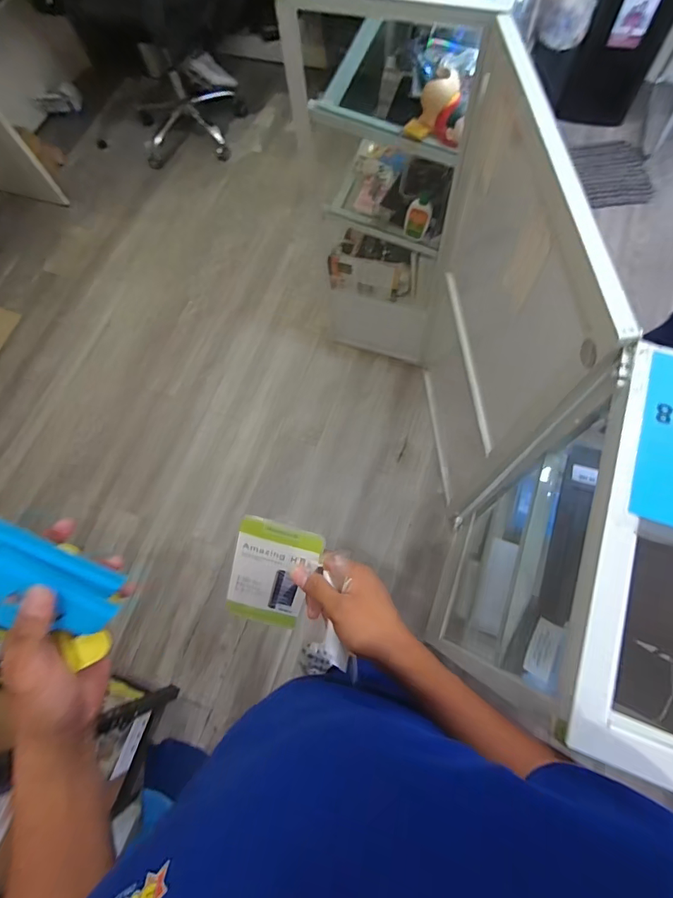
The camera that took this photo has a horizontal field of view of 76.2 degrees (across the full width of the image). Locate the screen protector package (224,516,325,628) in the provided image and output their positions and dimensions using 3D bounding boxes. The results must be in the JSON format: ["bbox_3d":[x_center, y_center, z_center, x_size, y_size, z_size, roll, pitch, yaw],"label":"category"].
[{"bbox_3d":[-0.072,0.141,0.469,0.086,0.153,0.012,16,31,-5],"label":"screen protector package"}]

